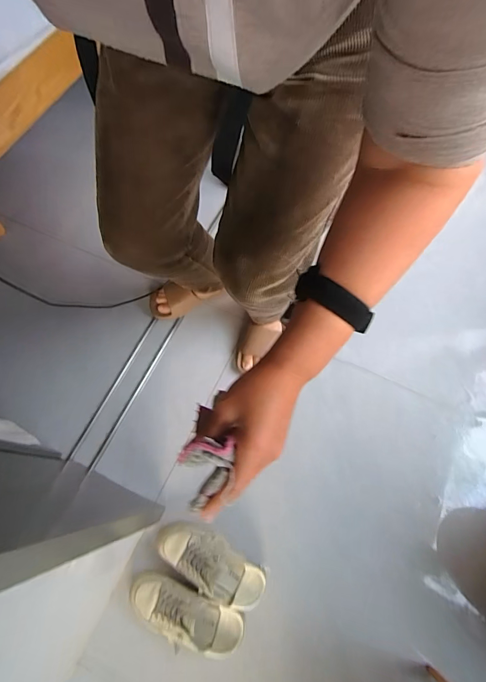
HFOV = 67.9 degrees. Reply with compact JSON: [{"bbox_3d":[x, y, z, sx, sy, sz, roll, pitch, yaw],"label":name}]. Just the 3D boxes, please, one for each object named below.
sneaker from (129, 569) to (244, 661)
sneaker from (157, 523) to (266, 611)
[{"bbox_3d":[-0.112,0.529,0.699,0.231,0.080,0.097,14,68,5],"label":"sneaker"},{"bbox_3d":[-0.065,0.448,0.731,0.233,0.083,0.094,28,70,11],"label":"sneaker"}]

